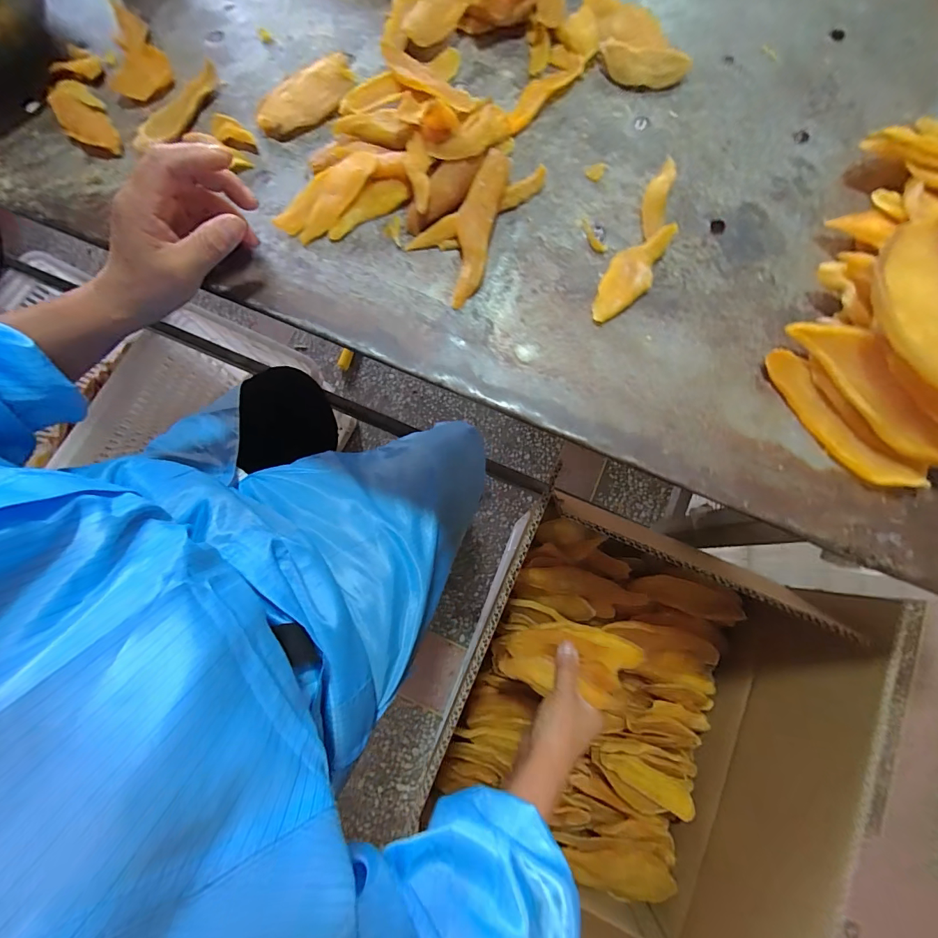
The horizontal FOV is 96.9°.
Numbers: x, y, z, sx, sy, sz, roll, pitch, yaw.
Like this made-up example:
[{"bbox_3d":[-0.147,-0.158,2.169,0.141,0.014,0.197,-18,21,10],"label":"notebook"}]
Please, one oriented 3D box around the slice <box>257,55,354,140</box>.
[{"bbox_3d":[-0.147,-0.341,0.383,0.101,0.013,0.050,-39,80,-8],"label":"slice"}]

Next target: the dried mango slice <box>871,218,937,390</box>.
[{"bbox_3d":[0.293,-0.102,0.266,0.046,0.019,0.125,-1,77,0],"label":"dried mango slice"}]

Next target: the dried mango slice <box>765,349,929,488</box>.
[{"bbox_3d":[0.263,-0.036,0.299,0.030,0.016,0.124,-32,79,-6],"label":"dried mango slice"}]

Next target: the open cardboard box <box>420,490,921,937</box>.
[{"bbox_3d":[0.163,0.270,0.442,0.339,0.203,0.391,21,78,5],"label":"open cardboard box"}]

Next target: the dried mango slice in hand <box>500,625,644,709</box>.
[{"bbox_3d":[0.109,0.204,0.448,0.138,0.014,0.079,6,34,18],"label":"dried mango slice in hand"}]

